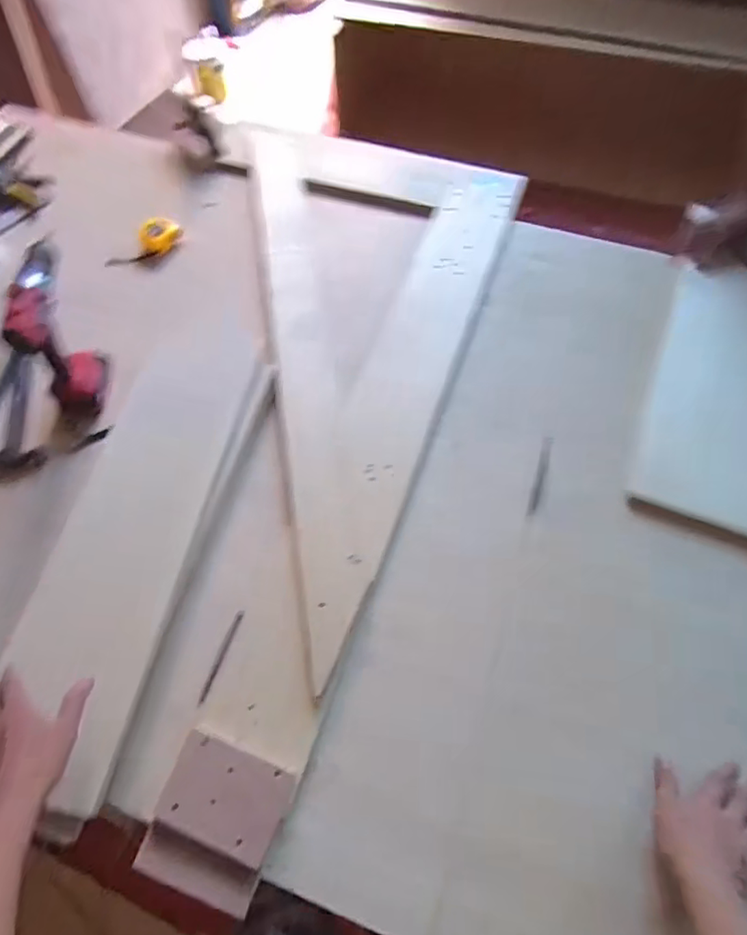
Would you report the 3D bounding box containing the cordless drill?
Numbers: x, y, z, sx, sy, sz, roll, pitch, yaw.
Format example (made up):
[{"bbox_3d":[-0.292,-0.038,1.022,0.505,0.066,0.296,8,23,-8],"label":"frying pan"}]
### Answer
[{"bbox_3d":[-0.510,-0.208,0.868,0.102,0.203,0.183,-24,63,-10],"label":"cordless drill"}]

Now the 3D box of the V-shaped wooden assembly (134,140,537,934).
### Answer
[{"bbox_3d":[-0.159,-0.122,0.898,0.533,0.058,1.278,17,66,9],"label":"V-shaped wooden assembly"}]

